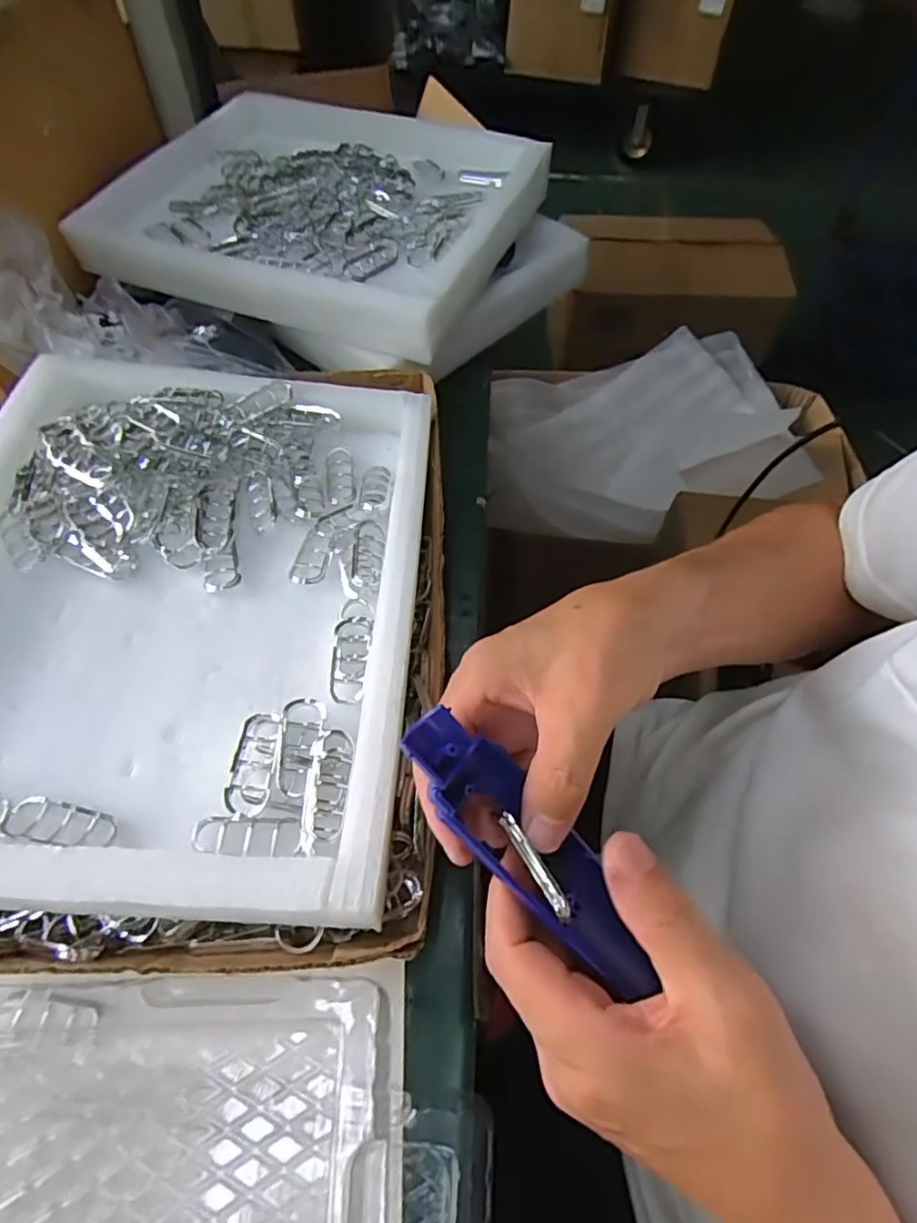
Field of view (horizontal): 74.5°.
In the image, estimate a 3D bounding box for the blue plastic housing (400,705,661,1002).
[{"bbox_3d":[0.032,0.097,0.246,0.039,0.026,0.139,-42,94,-23],"label":"blue plastic housing"}]

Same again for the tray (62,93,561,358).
[{"bbox_3d":[-0.130,-0.381,0.569,0.357,0.047,0.281,19,59,10],"label":"tray"}]

